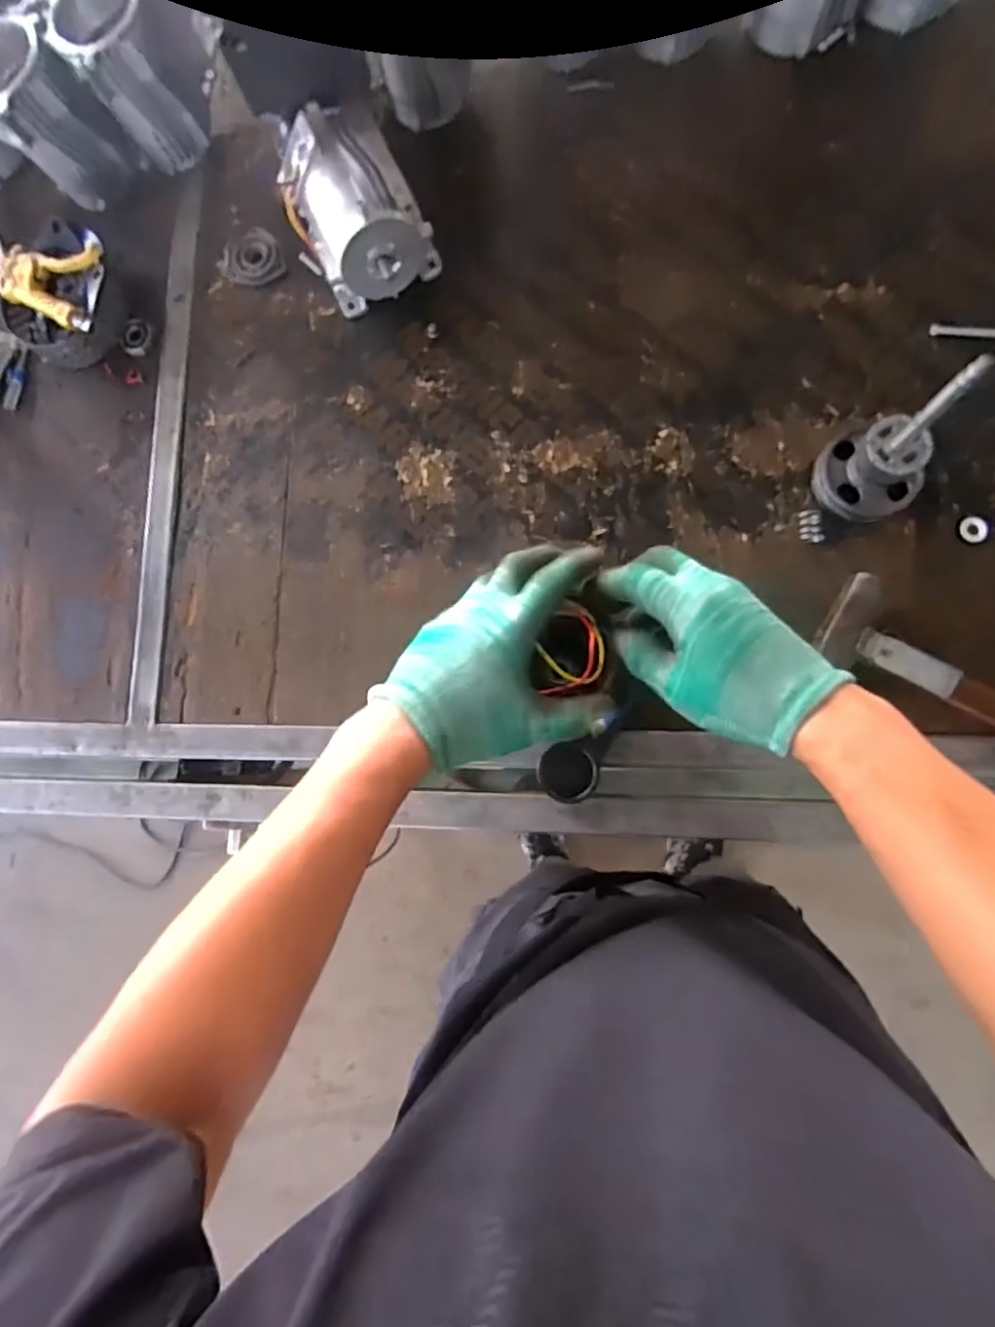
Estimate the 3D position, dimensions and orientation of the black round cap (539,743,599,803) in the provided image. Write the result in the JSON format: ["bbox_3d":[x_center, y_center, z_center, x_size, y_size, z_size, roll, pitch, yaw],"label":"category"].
[{"bbox_3d":[0.064,0.101,0.551,0.051,0.013,0.048,-15,82,6],"label":"black round cap"}]

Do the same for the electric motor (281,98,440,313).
[{"bbox_3d":[-0.147,-0.462,0.633,0.118,0.116,0.151,-33,81,4],"label":"electric motor"}]

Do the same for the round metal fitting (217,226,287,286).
[{"bbox_3d":[-0.286,-0.465,0.707,0.074,0.009,0.060,-22,82,5],"label":"round metal fitting"}]

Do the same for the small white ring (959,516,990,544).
[{"bbox_3d":[0.445,-0.125,0.571,0.025,0.011,0.025,-1,84,8],"label":"small white ring"}]

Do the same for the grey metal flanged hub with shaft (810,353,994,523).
[{"bbox_3d":[0.336,-0.183,0.506,0.084,0.174,0.087,-36,81,3],"label":"grey metal flanged hub with shaft"}]

